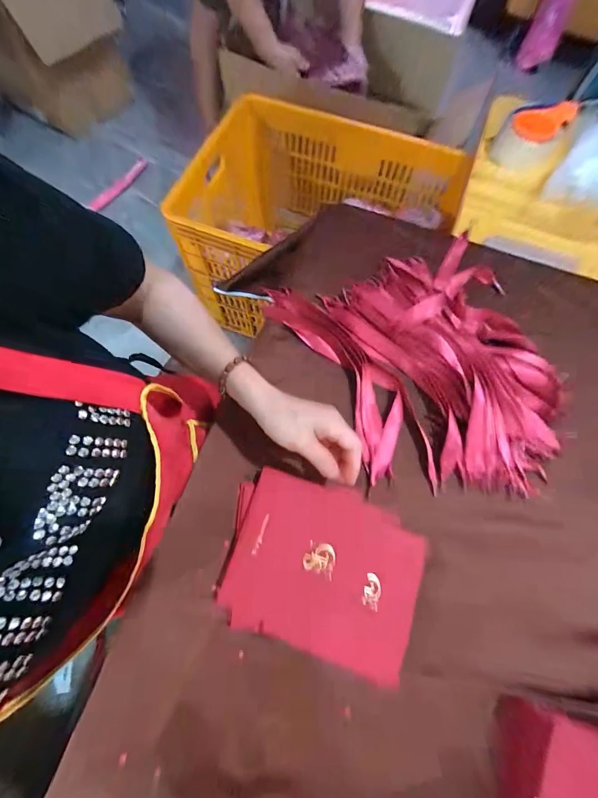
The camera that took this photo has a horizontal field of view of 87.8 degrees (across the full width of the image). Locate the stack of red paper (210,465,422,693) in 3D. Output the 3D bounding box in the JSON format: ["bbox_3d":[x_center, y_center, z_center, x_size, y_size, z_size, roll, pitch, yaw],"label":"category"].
[{"bbox_3d":[0.023,0.178,0.334,0.200,0.035,0.158,17,71,4],"label":"stack of red paper"}]

